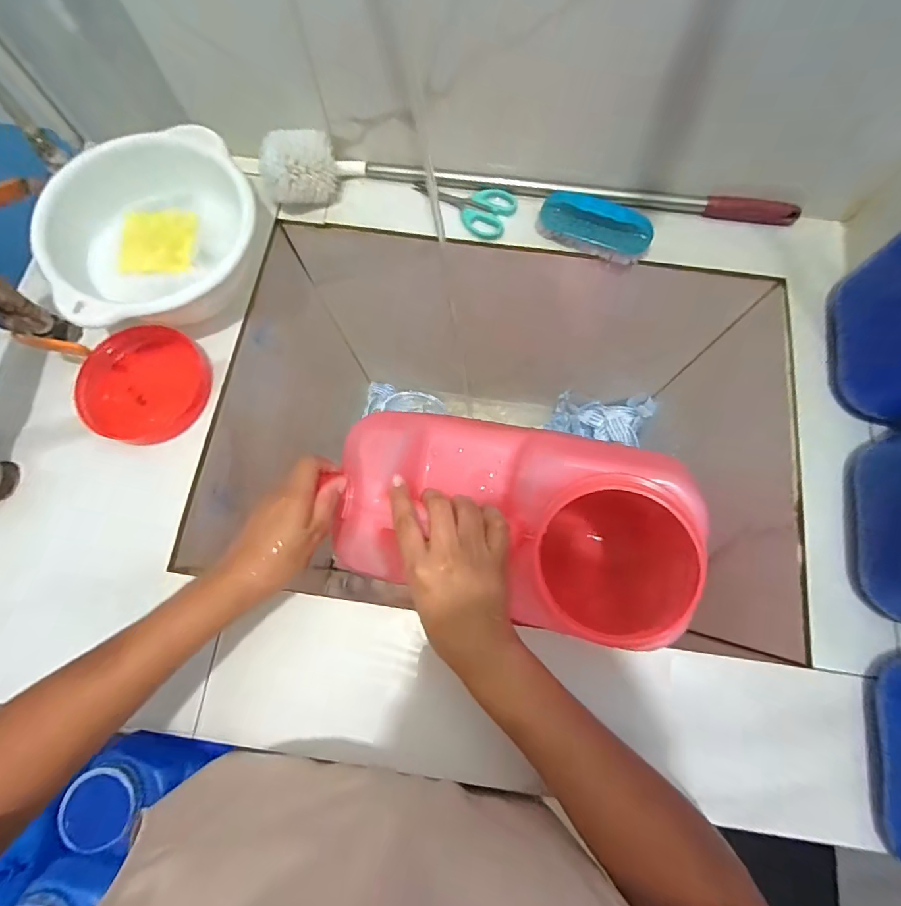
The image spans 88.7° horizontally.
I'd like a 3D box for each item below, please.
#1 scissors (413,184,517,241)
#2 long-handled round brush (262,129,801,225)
[{"bbox_3d":[0.015,-0.296,0.539,0.119,0.007,0.062,27,76,8],"label":"scissors"},{"bbox_3d":[0.088,-0.312,0.519,0.594,0.066,0.073,2,74,1],"label":"long-handled round brush"}]

